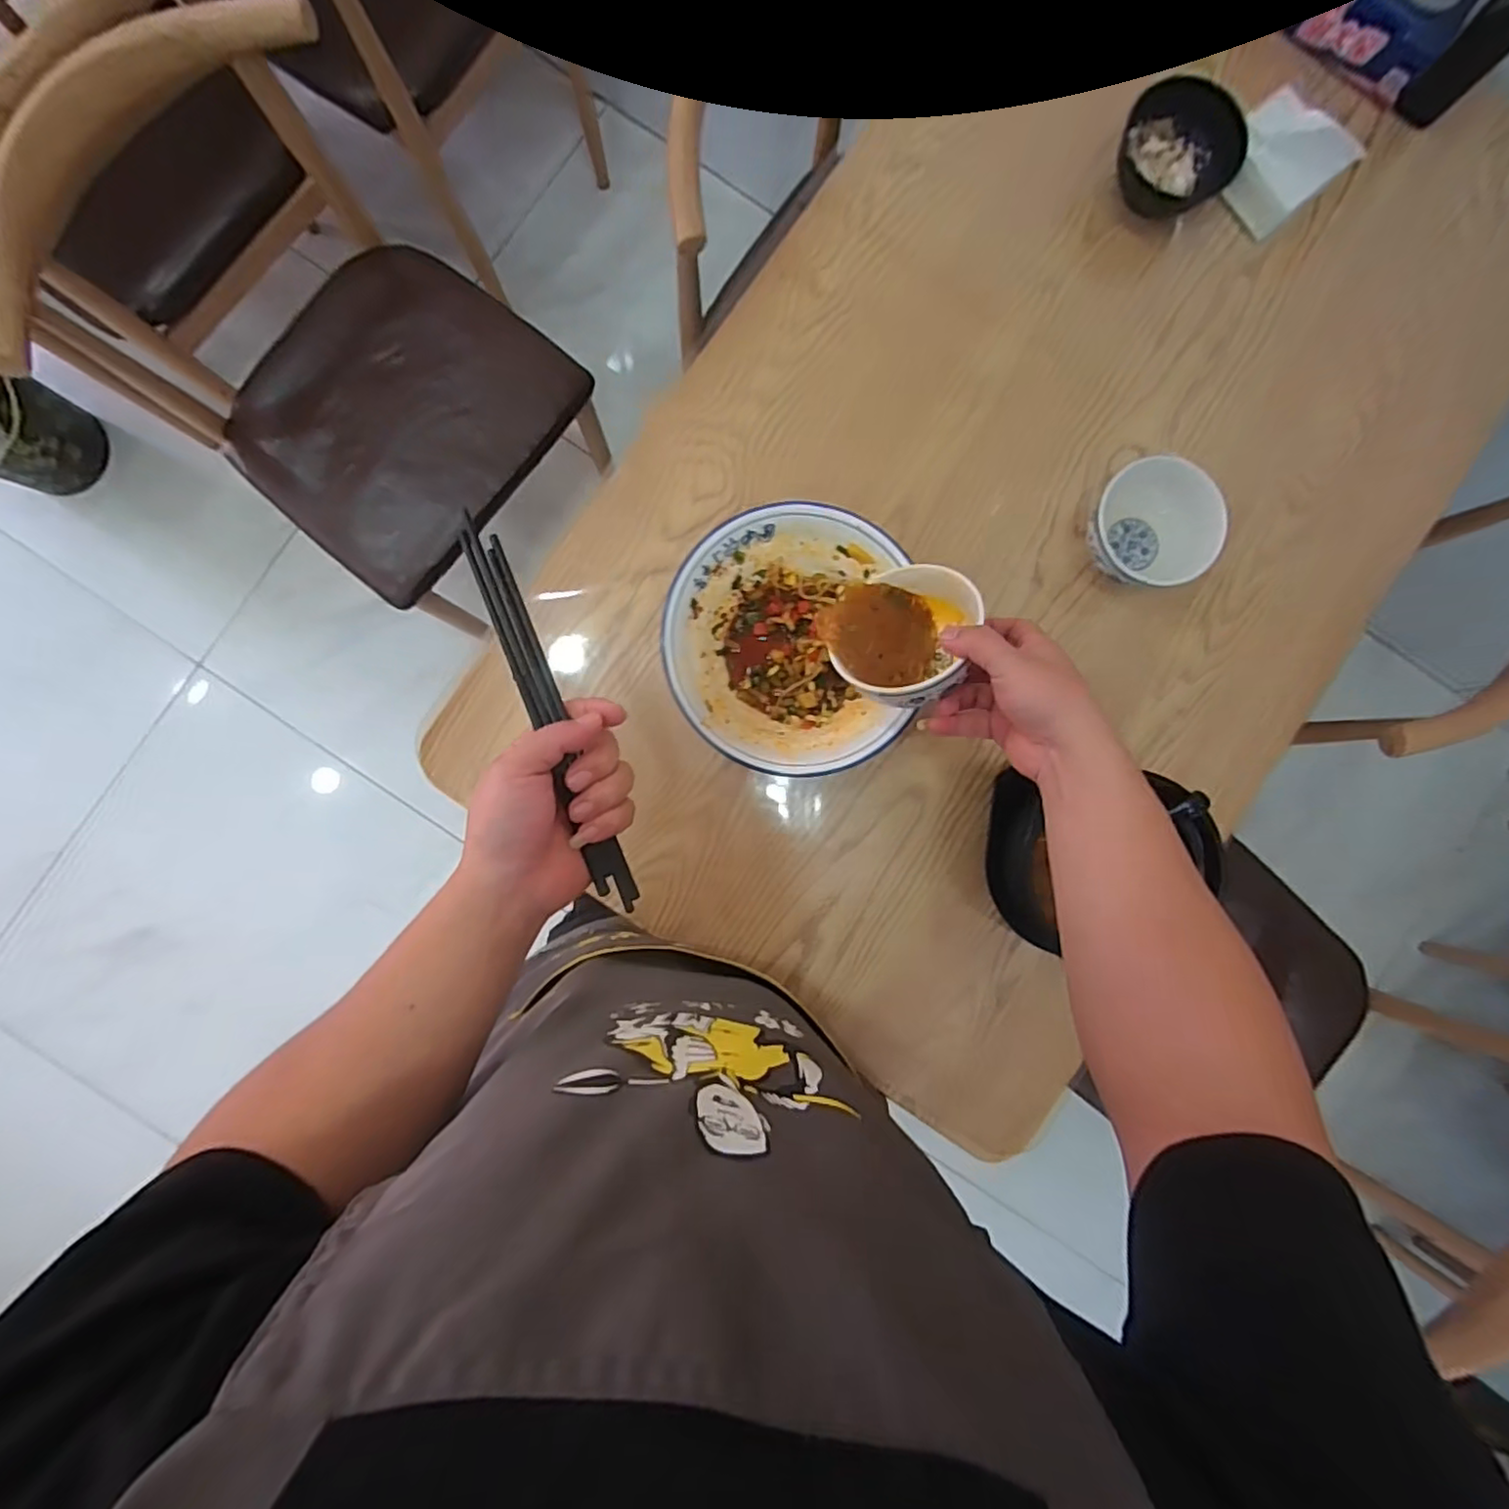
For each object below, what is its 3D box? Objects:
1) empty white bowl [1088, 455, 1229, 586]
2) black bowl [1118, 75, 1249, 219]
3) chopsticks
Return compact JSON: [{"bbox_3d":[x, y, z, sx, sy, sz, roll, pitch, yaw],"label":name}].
[{"bbox_3d":[0.363,-0.204,0.602,0.112,0.066,0.104,0,88,-3],"label":"empty white bowl"},{"bbox_3d":[0.392,-0.560,0.606,0.109,0.060,0.083,34,89,-1],"label":"black bowl"},{"bbox_3d":[-0.126,-0.023,0.404,0.023,0.014,0.254,-21,95,1],"label":"chopsticks"}]

